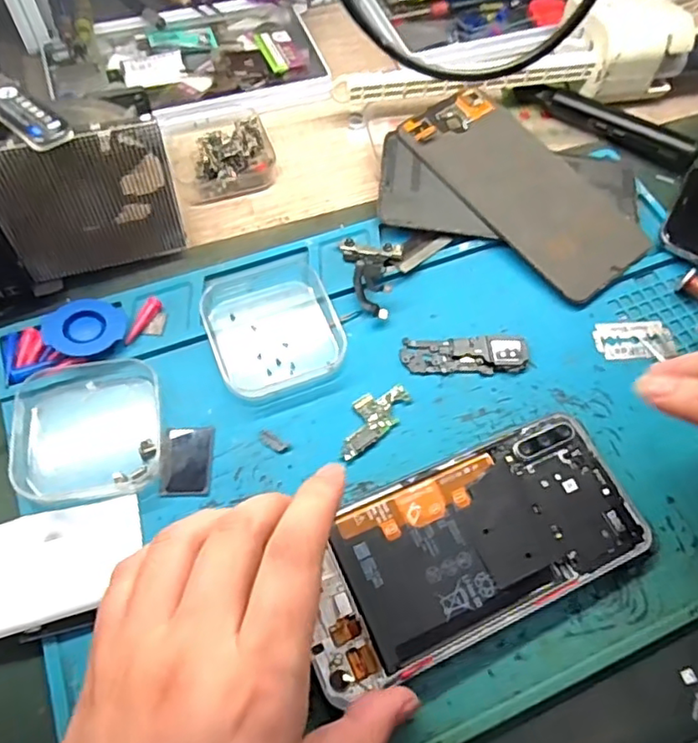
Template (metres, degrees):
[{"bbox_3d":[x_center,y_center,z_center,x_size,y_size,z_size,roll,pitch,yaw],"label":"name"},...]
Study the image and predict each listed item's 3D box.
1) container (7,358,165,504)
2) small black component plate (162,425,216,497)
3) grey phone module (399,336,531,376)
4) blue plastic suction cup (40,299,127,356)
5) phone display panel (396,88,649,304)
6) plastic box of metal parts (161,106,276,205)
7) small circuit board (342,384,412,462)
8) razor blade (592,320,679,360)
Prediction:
[{"bbox_3d":[-0.118,0.025,0.274,0.062,0.011,0.065,-9,64,-8],"label":"container"},{"bbox_3d":[-0.073,0.040,0.273,0.021,0.004,0.032,1,63,-3],"label":"small black component plate"},{"bbox_3d":[0.060,-0.009,0.307,0.064,0.004,0.020,-1,63,-4],"label":"grey phone module"},{"bbox_3d":[-0.129,-0.021,0.294,0.038,0.010,0.033,24,64,9],"label":"blue plastic suction cup"},{"bbox_3d":[0.101,-0.108,0.351,0.068,0.004,0.148,-35,75,-18],"label":"phone display panel"},{"bbox_3d":[-0.079,-0.136,0.363,0.059,0.021,0.065,-19,65,-13],"label":"plastic box of metal parts"},{"bbox_3d":[0.011,0.022,0.288,0.045,0.004,0.021,-37,71,-20],"label":"small circuit board"},{"bbox_3d":[0.151,-0.018,0.317,0.041,0.004,0.024,-2,63,-4],"label":"razor blade"}]

